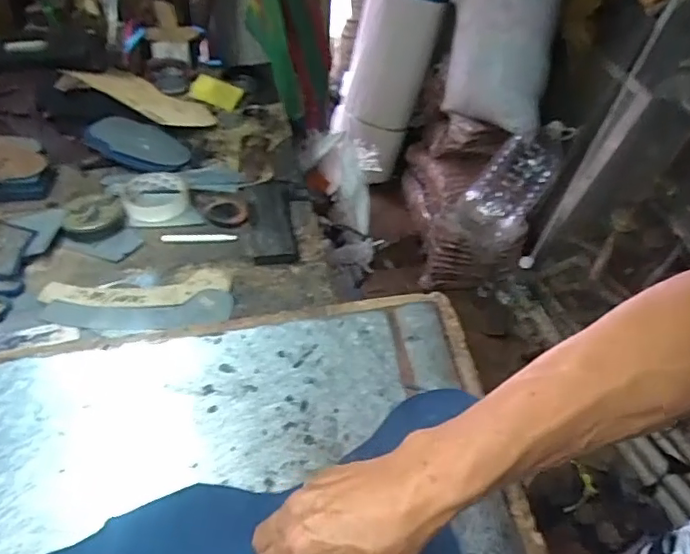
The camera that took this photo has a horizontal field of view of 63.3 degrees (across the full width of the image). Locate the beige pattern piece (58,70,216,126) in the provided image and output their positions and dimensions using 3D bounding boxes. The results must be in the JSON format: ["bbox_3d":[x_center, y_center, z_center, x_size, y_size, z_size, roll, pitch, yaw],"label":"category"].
[{"bbox_3d":[-0.340,-0.305,0.941,0.243,0.019,0.100,21,45,-4],"label":"beige pattern piece"}]

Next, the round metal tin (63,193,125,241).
[{"bbox_3d":[-0.321,-0.080,0.713,0.073,0.028,0.069,-1,43,1],"label":"round metal tin"}]

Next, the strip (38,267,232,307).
[{"bbox_3d":[-0.238,0.017,0.642,0.207,0.006,0.053,-6,47,-8],"label":"strip"}]

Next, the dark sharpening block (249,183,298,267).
[{"bbox_3d":[-0.096,-0.078,0.730,0.051,0.018,0.171,-7,43,-6],"label":"dark sharpening block"}]

